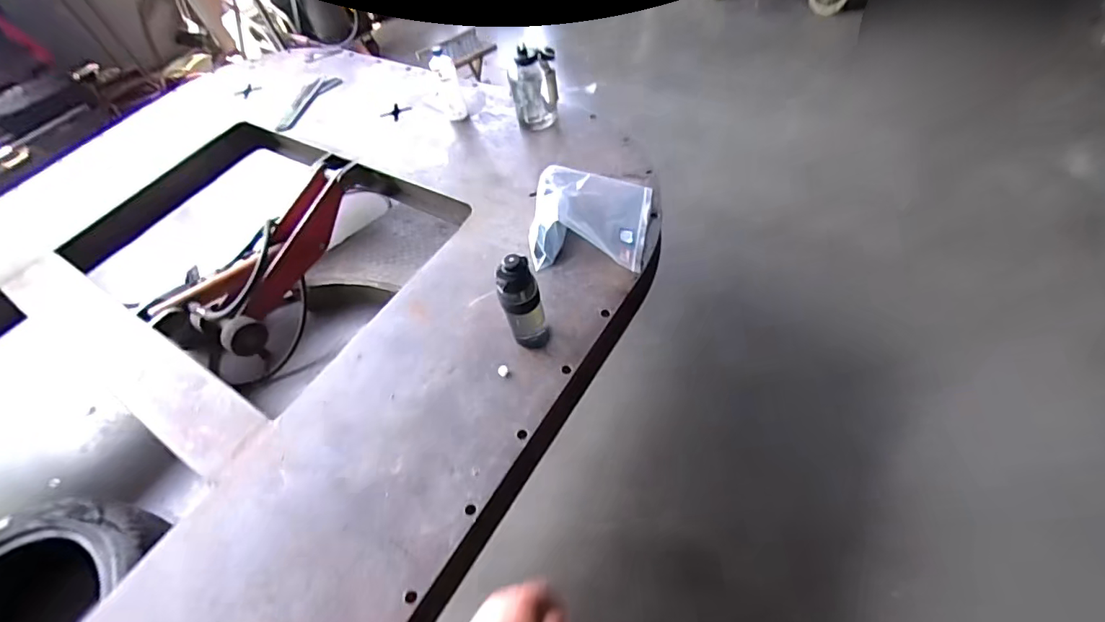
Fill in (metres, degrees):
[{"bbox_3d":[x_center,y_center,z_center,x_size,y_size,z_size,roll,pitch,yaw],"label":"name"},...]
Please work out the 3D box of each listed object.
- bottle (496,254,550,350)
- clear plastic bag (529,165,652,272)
[{"bbox_3d":[-0.058,-0.012,1.008,0.080,0.250,0.077,-15,52,0],"label":"bottle"},{"bbox_3d":[0.094,-0.230,1.223,0.268,0.121,0.266,1,54,12],"label":"clear plastic bag"}]

